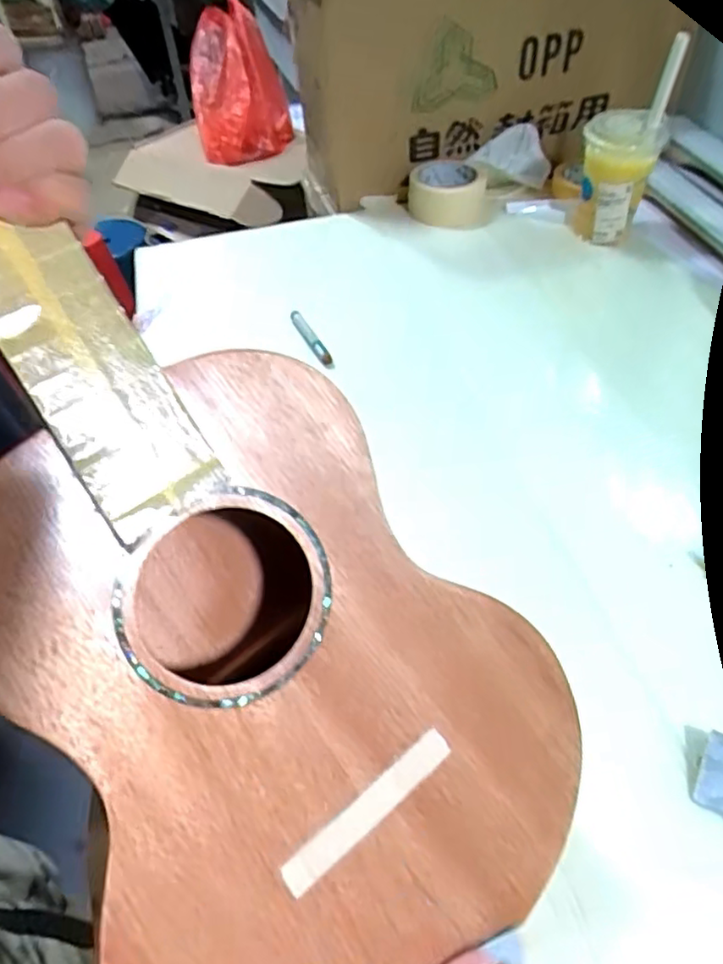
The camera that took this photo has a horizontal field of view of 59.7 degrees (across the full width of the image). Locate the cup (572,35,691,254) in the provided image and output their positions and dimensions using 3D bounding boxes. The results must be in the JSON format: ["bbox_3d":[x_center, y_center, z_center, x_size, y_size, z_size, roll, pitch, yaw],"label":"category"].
[{"bbox_3d":[0.295,-0.377,0.716,0.080,0.196,0.075,13,51,14],"label":"cup"}]

